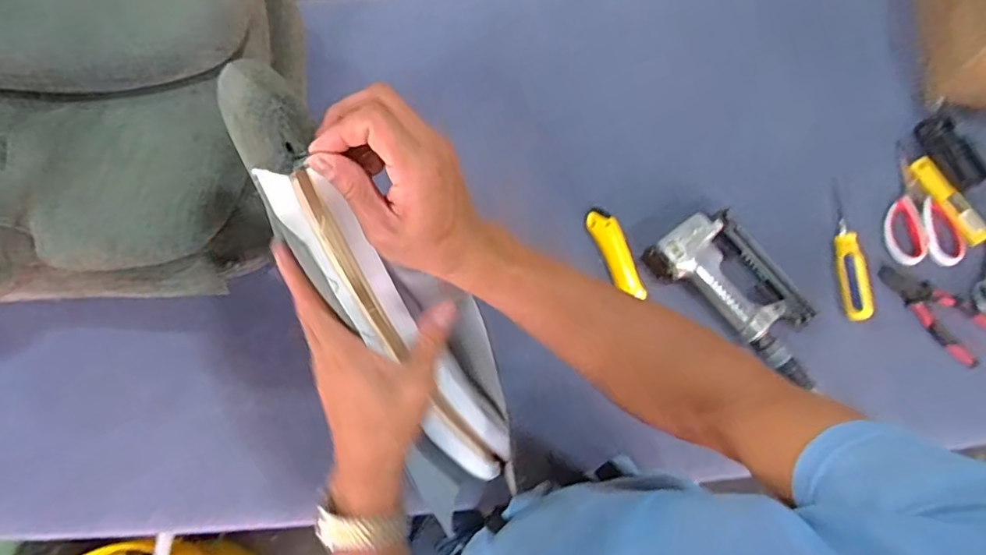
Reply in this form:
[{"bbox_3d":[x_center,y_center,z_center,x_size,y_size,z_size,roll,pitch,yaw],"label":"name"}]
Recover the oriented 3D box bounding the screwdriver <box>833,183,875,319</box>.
[{"bbox_3d":[0.463,-0.035,0.734,0.034,0.028,0.182,6,72,1],"label":"screwdriver"}]

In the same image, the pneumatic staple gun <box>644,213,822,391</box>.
[{"bbox_3d":[0.316,0.022,0.719,0.124,0.040,0.237,-37,76,-12],"label":"pneumatic staple gun"}]

